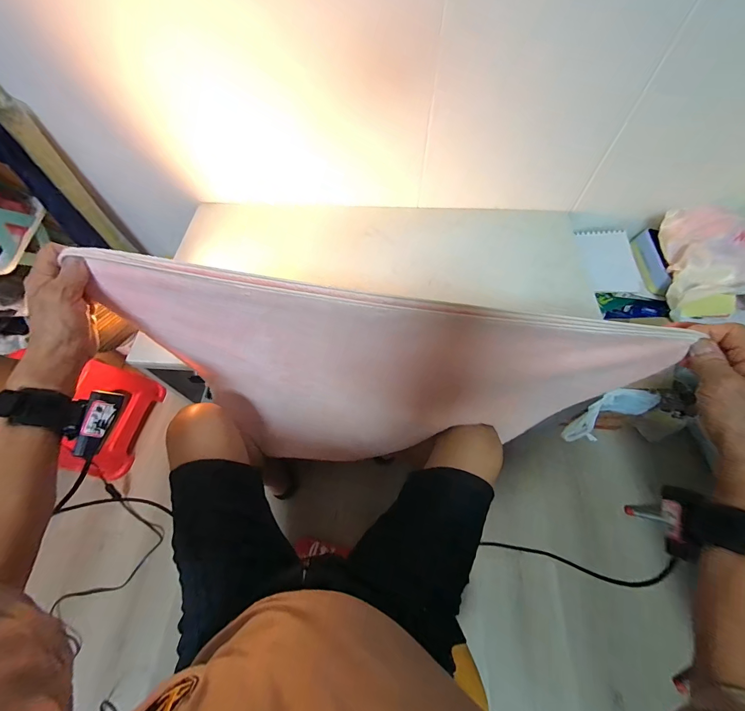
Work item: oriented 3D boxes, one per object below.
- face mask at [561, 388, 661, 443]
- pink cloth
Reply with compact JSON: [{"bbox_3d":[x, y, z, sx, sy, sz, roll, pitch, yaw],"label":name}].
[{"bbox_3d":[0.605,0.151,0.842,0.241,0.063,0.080,-24,64,-12],"label":"face mask"},{"bbox_3d":[-0.001,0.068,0.539,0.636,0.488,0.097,6,62,4],"label":"pink cloth"}]

